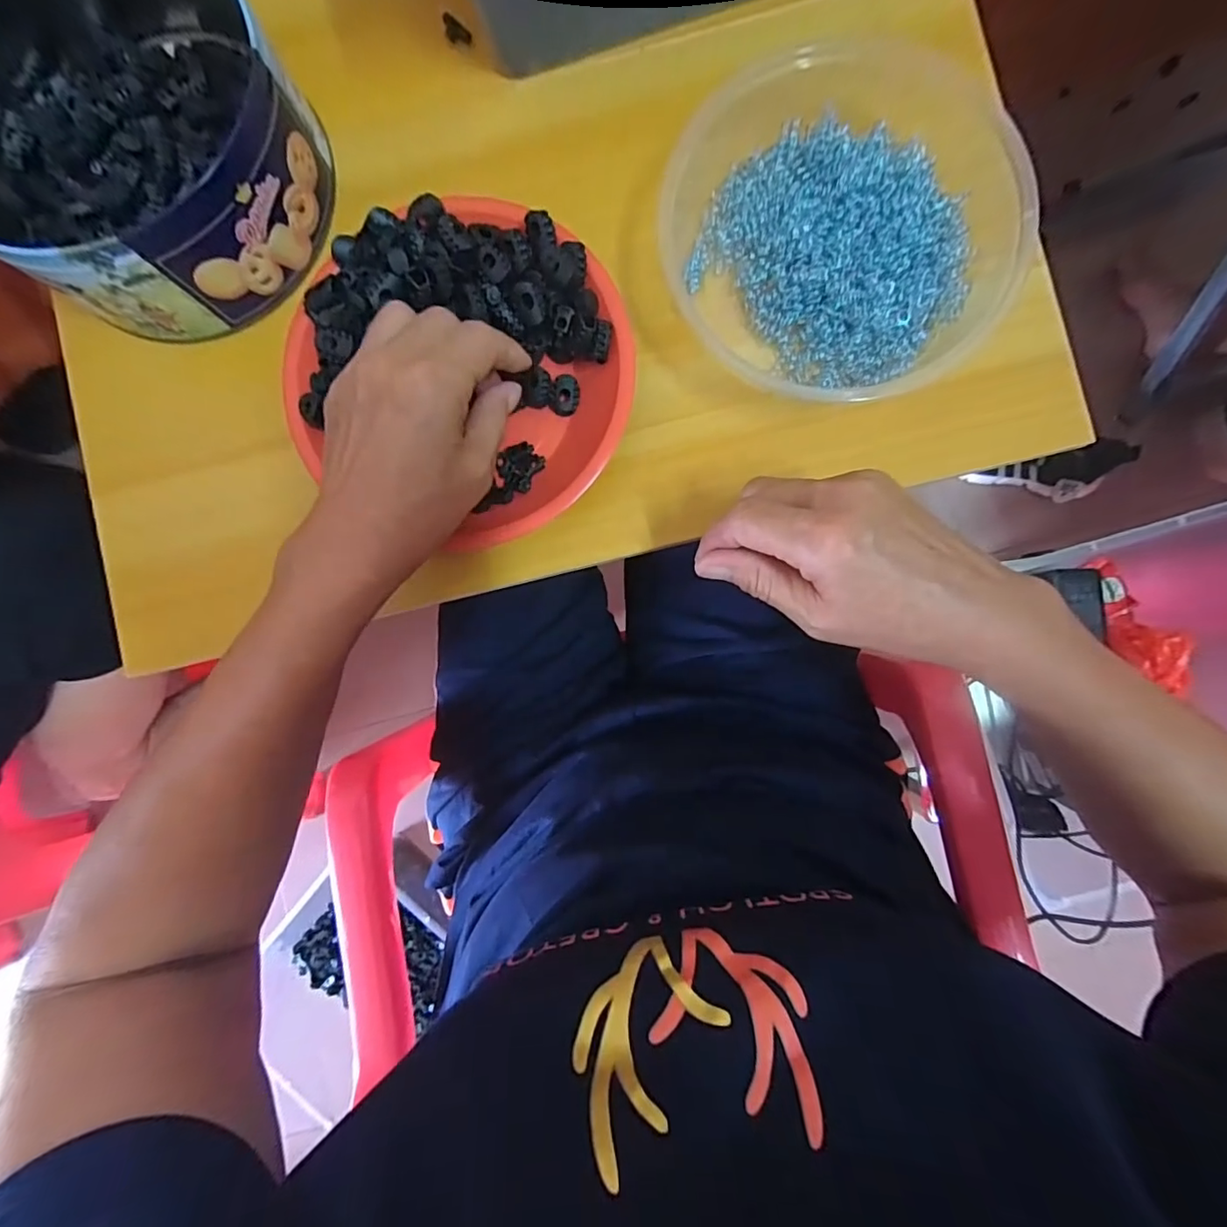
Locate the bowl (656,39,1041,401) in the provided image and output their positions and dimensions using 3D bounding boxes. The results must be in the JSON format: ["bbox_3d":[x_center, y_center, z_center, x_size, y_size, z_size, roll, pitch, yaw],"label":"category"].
[{"bbox_3d":[0.128,-0.220,0.296,0.184,0.042,0.171,0,88,3],"label":"bowl"}]

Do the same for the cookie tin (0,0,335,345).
[{"bbox_3d":[-0.284,-0.277,0.304,0.221,0.072,0.181,35,90,4],"label":"cookie tin"}]

